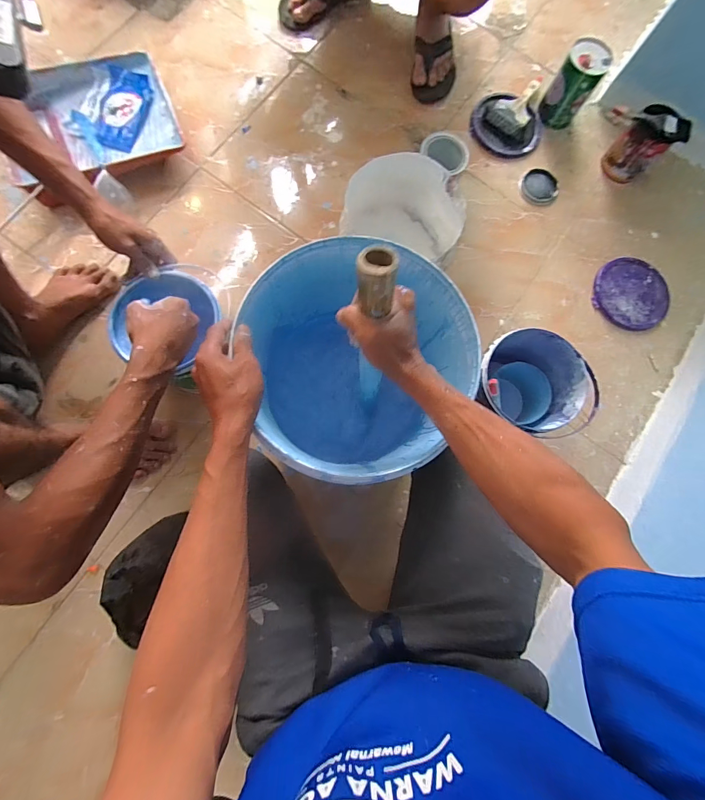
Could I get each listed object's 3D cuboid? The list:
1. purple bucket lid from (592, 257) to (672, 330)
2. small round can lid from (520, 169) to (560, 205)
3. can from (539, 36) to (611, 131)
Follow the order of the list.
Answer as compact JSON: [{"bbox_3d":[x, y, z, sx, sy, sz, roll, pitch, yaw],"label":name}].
[{"bbox_3d":[0.683,-0.261,0.869,0.181,0.013,0.188,1,82,-4],"label":"purple bucket lid"},{"bbox_3d":[0.472,-0.540,0.905,0.087,0.009,0.095,1,82,-4],"label":"small round can lid"},{"bbox_3d":[0.535,-0.767,0.877,0.095,0.143,0.095,30,81,1],"label":"can"}]

